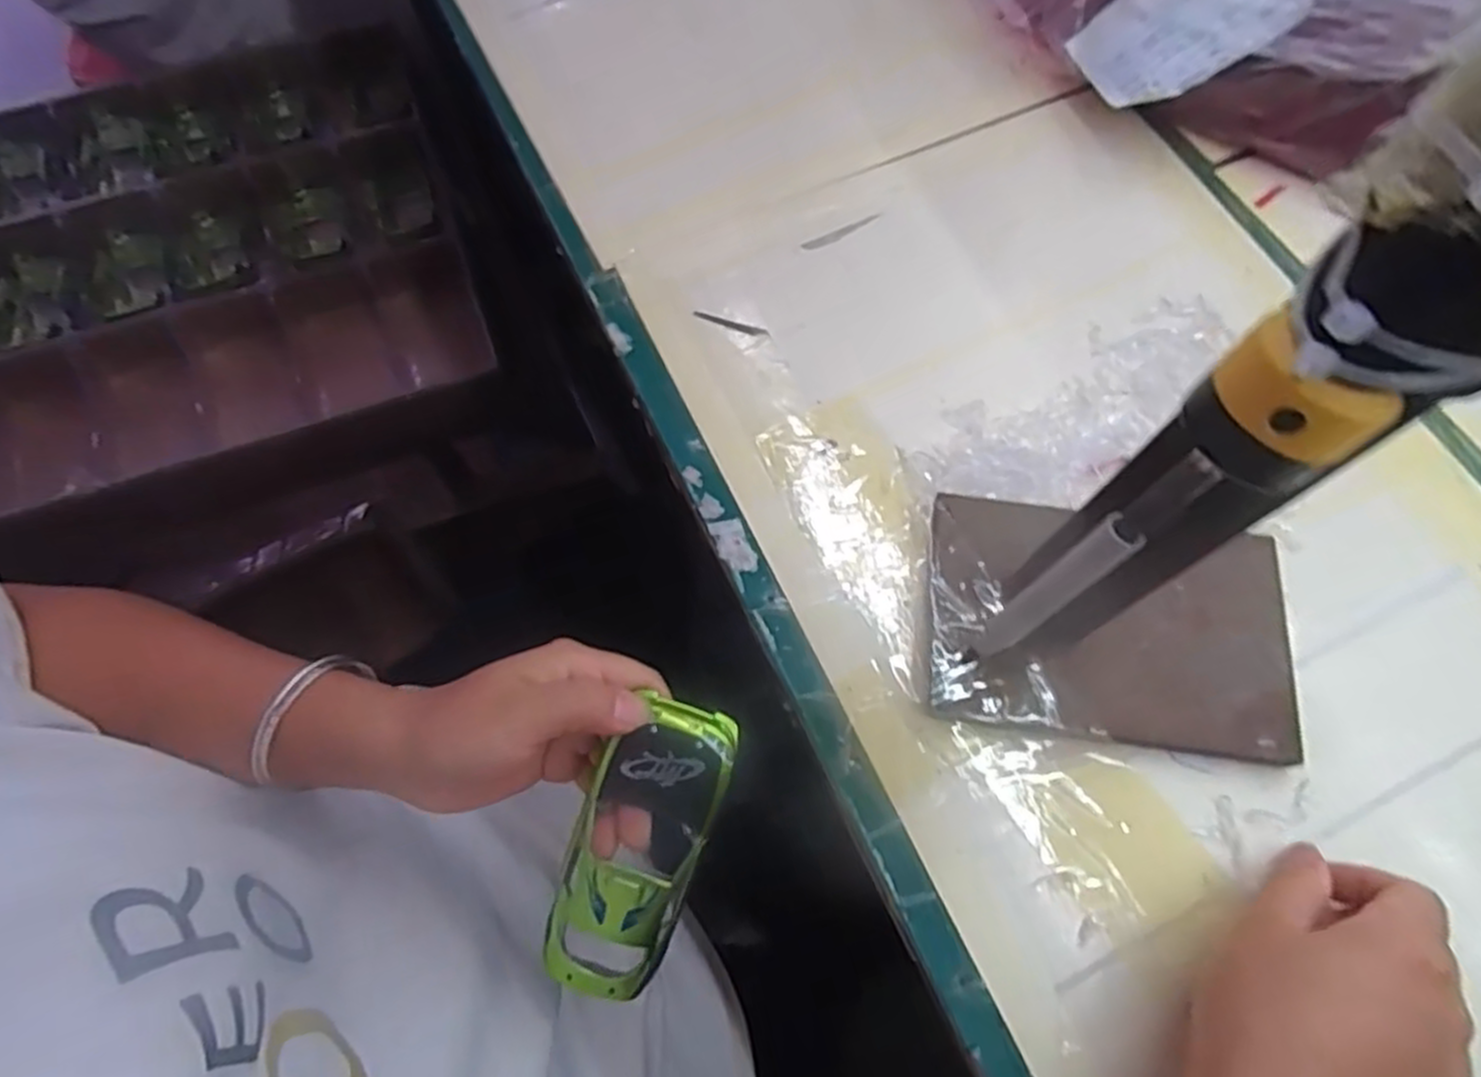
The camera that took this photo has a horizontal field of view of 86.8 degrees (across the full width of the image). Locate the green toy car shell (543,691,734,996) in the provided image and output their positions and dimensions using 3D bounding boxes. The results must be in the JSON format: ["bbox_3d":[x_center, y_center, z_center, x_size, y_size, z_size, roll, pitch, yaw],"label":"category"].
[{"bbox_3d":[-0.045,0.128,0.317,0.052,0.025,0.128,23,96,11],"label":"green toy car shell"}]

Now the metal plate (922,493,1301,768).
[{"bbox_3d":[0.155,0.036,0.335,0.148,0.012,0.100,8,68,3],"label":"metal plate"}]

